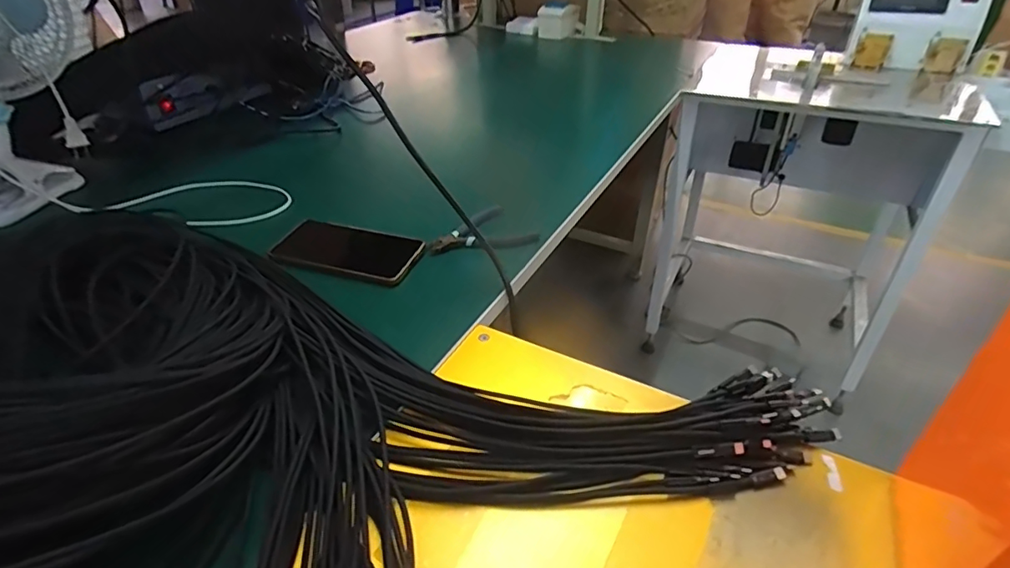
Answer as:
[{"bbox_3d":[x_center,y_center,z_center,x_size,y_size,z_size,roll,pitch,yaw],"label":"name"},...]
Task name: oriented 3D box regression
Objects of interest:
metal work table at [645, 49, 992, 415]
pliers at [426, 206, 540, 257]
[{"bbox_3d":[0.714,-0.186,1.349,0.546,0.706,0.461,20,42,26],"label":"metal work table"},{"bbox_3d":[-0.030,-0.057,0.621,0.120,0.010,0.086,-25,43,-29],"label":"pliers"}]

